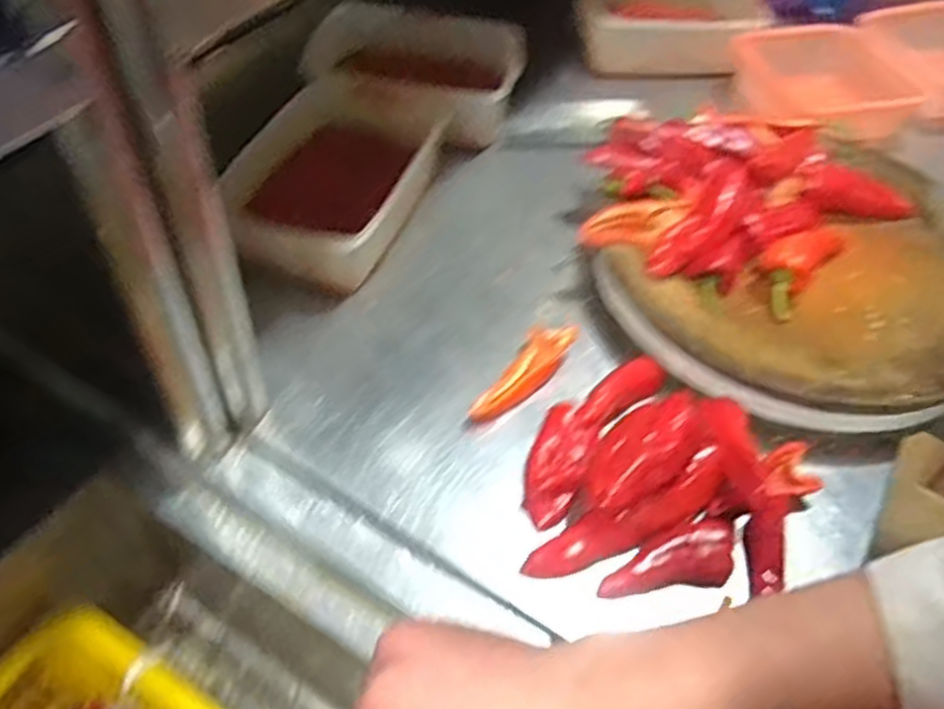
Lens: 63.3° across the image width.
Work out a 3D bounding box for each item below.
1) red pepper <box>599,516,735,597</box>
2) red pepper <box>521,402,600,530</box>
[{"bbox_3d":[0.163,0.170,0.613,0.124,0.024,0.054,-23,55,-21],"label":"red pepper"},{"bbox_3d":[0.074,0.091,0.669,0.049,0.024,0.118,21,52,13],"label":"red pepper"}]

